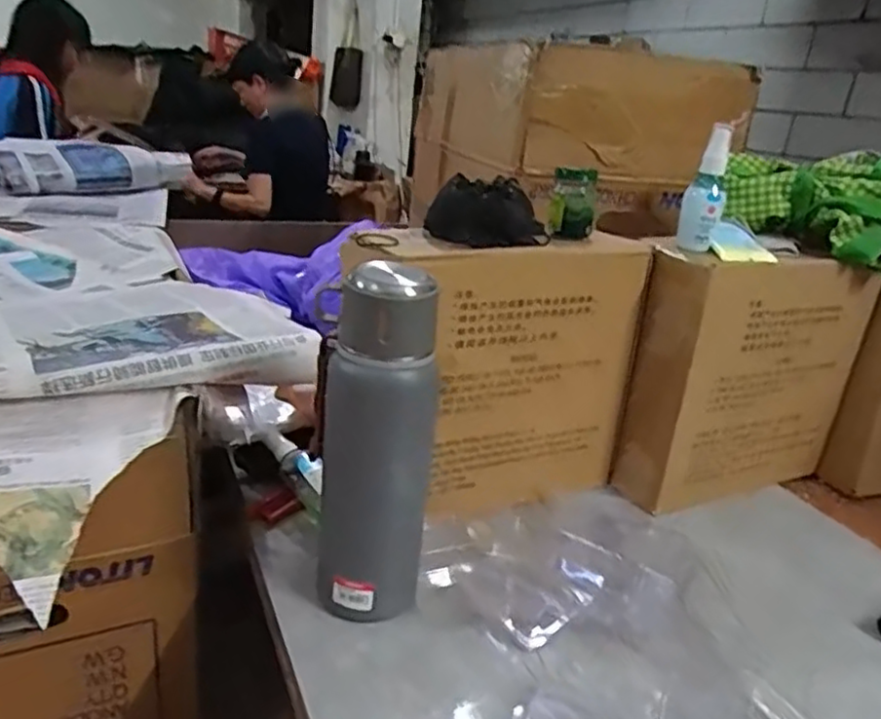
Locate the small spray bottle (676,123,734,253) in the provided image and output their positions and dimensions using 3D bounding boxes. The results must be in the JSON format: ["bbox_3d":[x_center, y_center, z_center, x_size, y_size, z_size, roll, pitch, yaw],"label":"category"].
[{"bbox_3d":[0.261,-0.166,0.682,0.035,0.118,0.036,14,22,20],"label":"small spray bottle"}]

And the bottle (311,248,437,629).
[{"bbox_3d":[-0.054,0.069,0.529,0.069,0.275,0.073,-9,26,-36],"label":"bottle"}]

